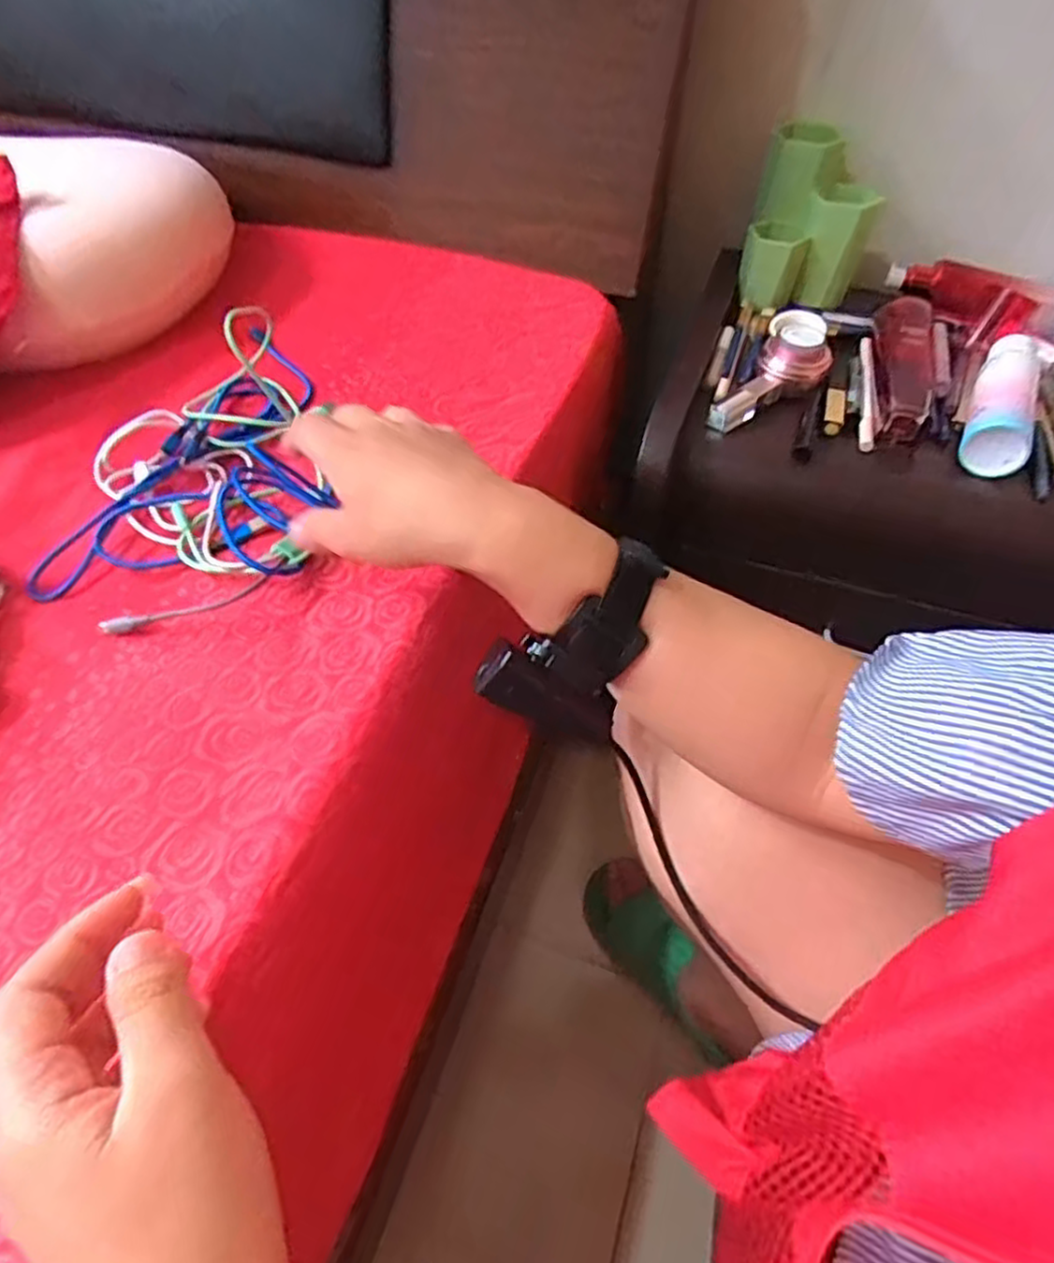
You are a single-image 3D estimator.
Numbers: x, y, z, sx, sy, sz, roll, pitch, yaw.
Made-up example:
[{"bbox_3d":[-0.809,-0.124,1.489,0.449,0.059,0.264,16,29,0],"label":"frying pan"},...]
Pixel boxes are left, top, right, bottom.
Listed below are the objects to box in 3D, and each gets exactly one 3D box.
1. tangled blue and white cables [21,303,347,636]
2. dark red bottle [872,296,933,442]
[{"bbox_3d":[-0.201,-0.134,0.500,0.160,0.043,0.316,5,51,5],"label":"tangled blue and white cables"},{"bbox_3d":[0.315,-0.229,0.605,0.045,0.045,0.185,15,52,10],"label":"dark red bottle"}]

